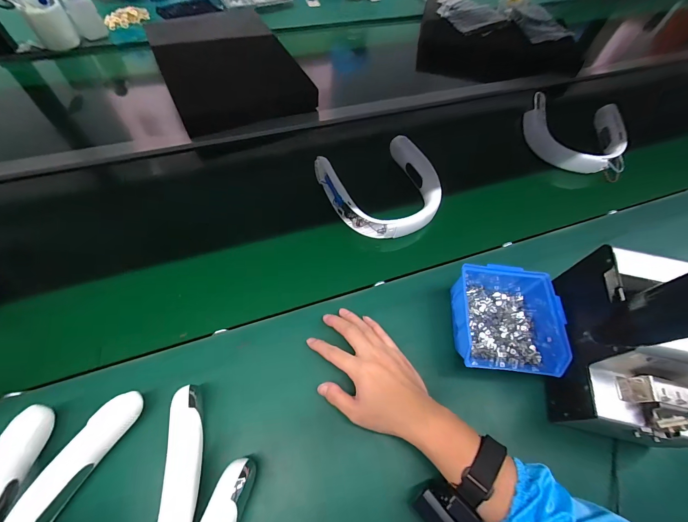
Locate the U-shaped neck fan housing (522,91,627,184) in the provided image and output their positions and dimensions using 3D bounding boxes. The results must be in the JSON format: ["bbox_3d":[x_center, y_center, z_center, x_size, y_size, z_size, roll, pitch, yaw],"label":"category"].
[{"bbox_3d":[0.535,-0.288,0.701,0.194,0.067,0.212,4,59,-2],"label":"U-shaped neck fan housing"}]

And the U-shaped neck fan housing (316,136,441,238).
[{"bbox_3d":[0.072,-0.135,0.557,0.199,0.049,0.190,-22,63,-16],"label":"U-shaped neck fan housing"}]

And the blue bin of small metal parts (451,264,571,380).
[{"bbox_3d":[0.217,0.074,0.418,0.130,0.058,0.146,11,59,2],"label":"blue bin of small metal parts"}]

